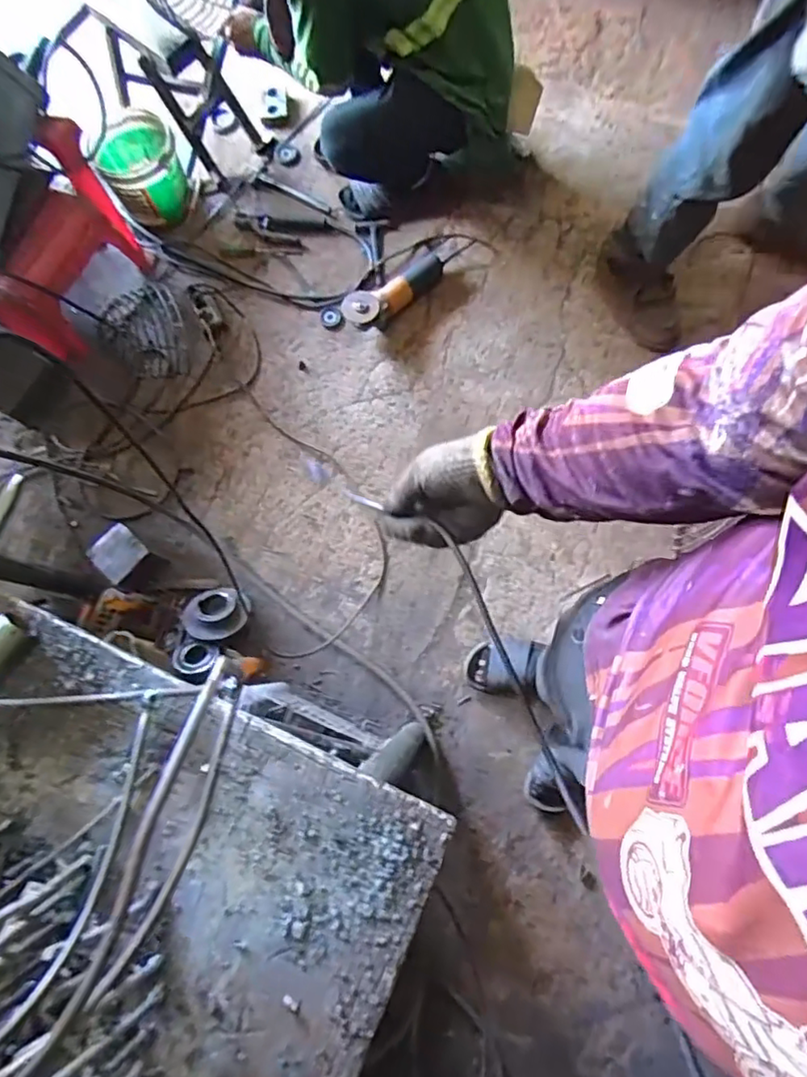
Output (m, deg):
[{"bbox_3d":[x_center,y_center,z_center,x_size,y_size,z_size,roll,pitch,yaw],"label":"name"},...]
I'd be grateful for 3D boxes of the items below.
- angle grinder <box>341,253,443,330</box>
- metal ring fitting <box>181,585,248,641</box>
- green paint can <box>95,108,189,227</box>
[{"bbox_3d":[-0.021,-0.596,1.438,0.274,0.100,0.082,-40,80,-7],"label":"angle grinder"},{"bbox_3d":[-0.394,0.161,1.276,0.150,0.090,0.118,17,77,7],"label":"metal ring fitting"},{"bbox_3d":[-0.647,-0.928,1.487,0.179,0.189,0.193,-1,75,3],"label":"green paint can"}]

